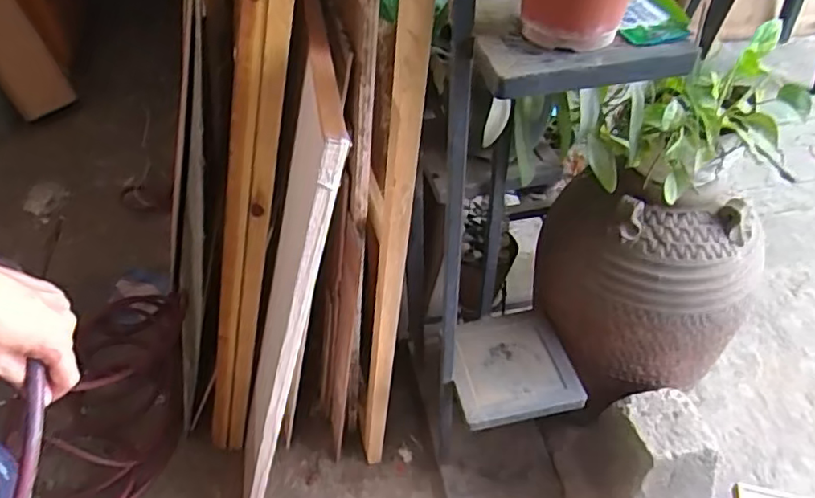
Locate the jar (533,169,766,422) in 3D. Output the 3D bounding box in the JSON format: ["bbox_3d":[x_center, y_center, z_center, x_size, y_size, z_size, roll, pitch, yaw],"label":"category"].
[{"bbox_3d":[0.398,0.034,1.077,0.284,0.361,0.290,-11,45,-9],"label":"jar"}]

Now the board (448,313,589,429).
[{"bbox_3d":[0.177,0.201,1.062,0.199,0.026,0.206,-8,45,-6],"label":"board"}]

